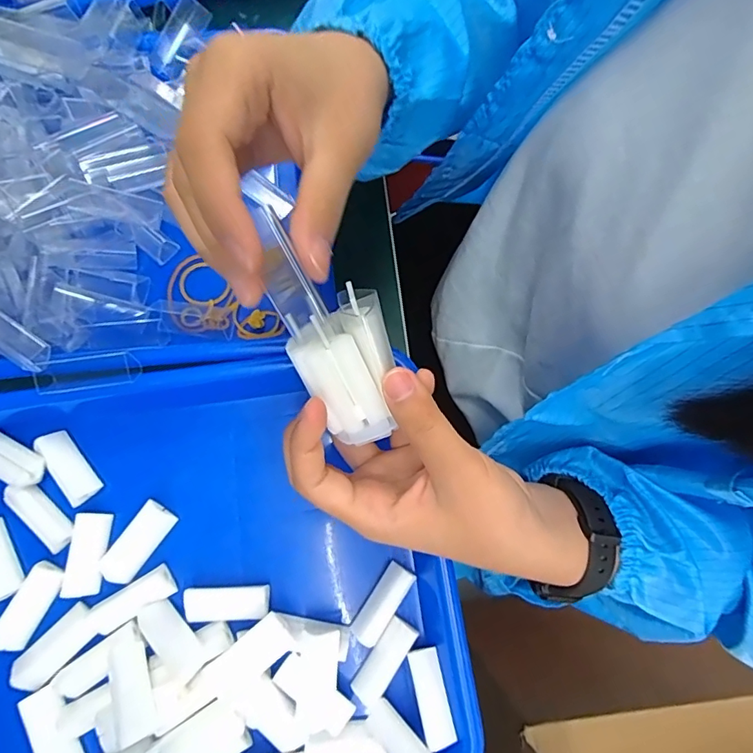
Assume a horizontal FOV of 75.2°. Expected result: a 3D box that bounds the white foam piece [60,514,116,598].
[{"bbox_3d":[-0.170,0.104,0.286,0.020,0.007,0.045,5,76,0],"label":"white foam piece"}]

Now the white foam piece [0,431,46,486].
[{"bbox_3d":[-0.223,0.049,0.296,0.048,0.012,0.021,26,77,5],"label":"white foam piece"}]

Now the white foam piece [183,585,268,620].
[{"bbox_3d":[-0.085,0.130,0.281,0.048,0.011,0.018,-2,76,-2],"label":"white foam piece"}]

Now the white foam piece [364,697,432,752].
[{"bbox_3d":[0.013,0.194,0.257,0.046,0.008,0.018,35,77,30],"label":"white foam piece"}]

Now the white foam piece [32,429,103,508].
[{"bbox_3d":[-0.190,0.055,0.300,0.018,0.012,0.046,-37,80,-10],"label":"white foam piece"}]

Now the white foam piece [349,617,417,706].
[{"bbox_3d":[0.004,0.160,0.276,0.019,0.010,0.045,30,67,37],"label":"white foam piece"}]

